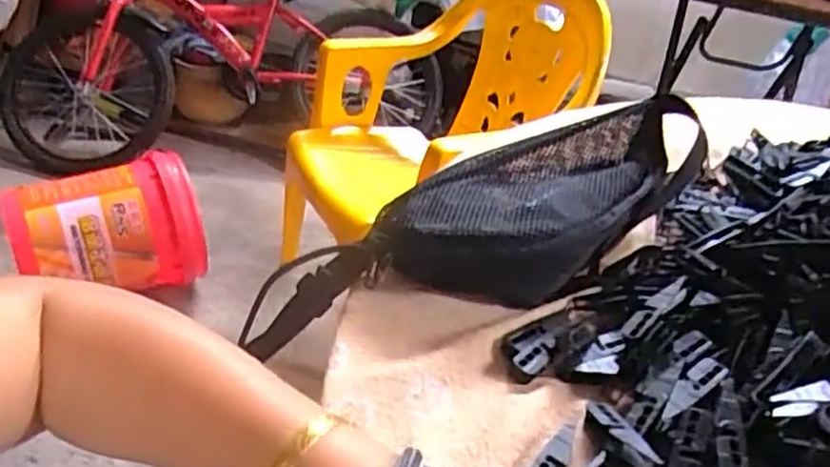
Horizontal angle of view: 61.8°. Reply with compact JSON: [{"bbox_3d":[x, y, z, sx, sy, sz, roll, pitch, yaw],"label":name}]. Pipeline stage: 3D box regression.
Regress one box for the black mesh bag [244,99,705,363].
[{"bbox_3d":[0.077,-0.009,0.514,0.360,0.075,0.110,-23,42,-12],"label":"black mesh bag"}]

